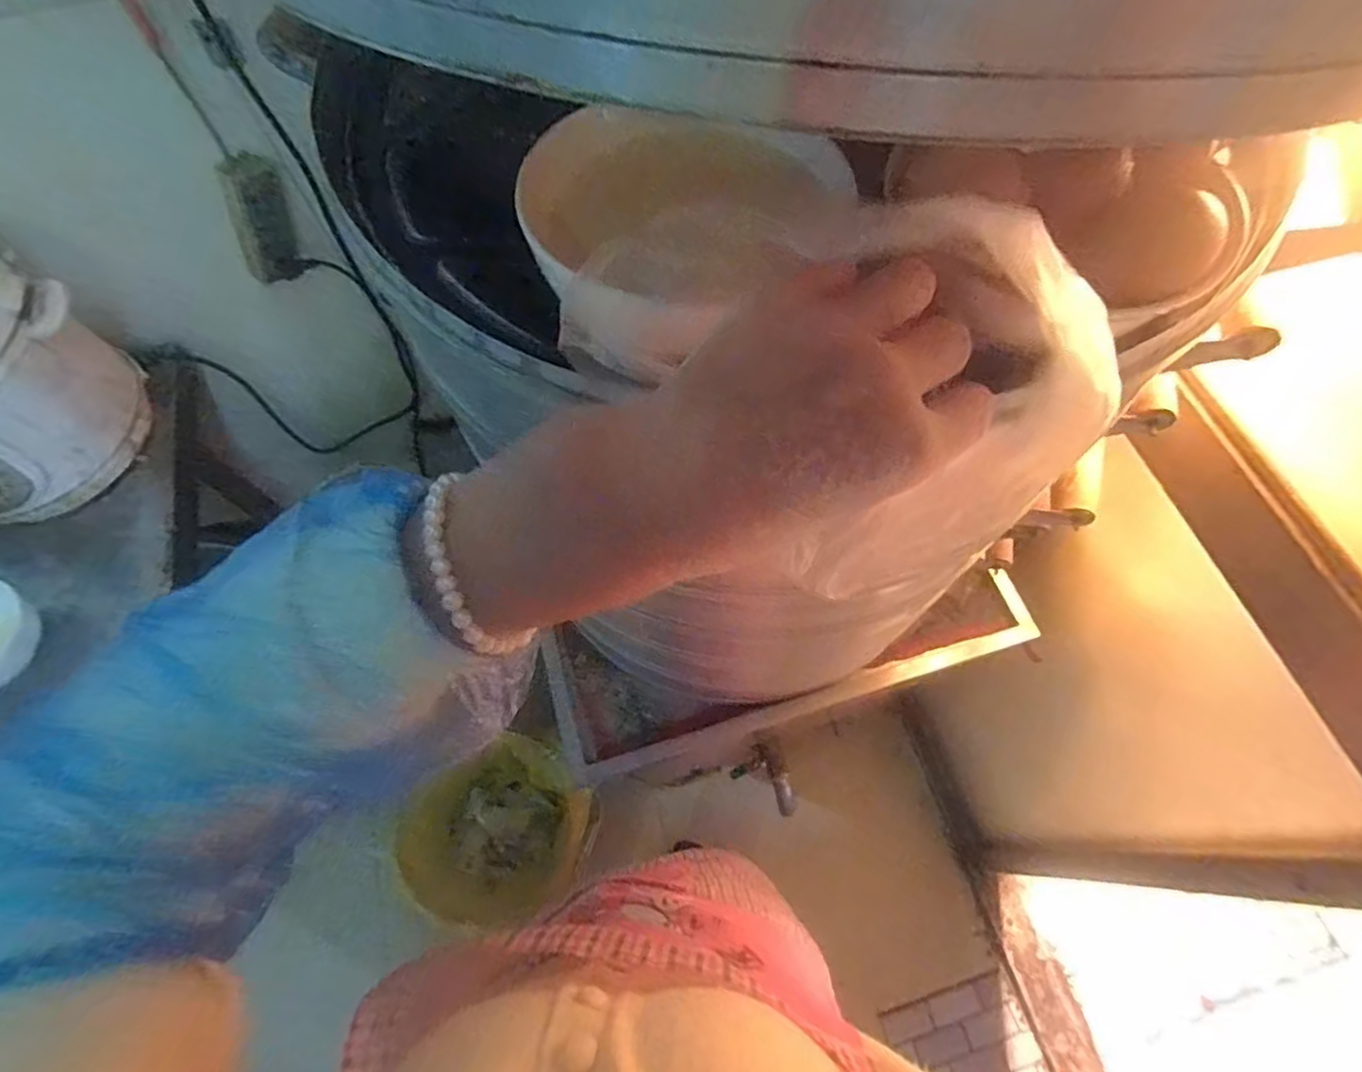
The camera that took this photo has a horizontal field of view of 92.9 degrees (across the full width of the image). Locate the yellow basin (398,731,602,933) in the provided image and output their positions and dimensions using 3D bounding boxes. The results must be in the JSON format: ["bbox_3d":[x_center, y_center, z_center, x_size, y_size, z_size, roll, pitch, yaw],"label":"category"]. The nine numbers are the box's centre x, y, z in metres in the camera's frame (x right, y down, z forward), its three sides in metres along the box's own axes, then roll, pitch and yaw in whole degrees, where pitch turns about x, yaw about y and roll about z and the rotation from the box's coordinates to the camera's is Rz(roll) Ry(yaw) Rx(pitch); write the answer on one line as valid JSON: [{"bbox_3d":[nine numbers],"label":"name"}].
[{"bbox_3d":[-0.330,0.549,1.190,0.350,0.157,0.282,-25,67,-11],"label":"yellow basin"}]

